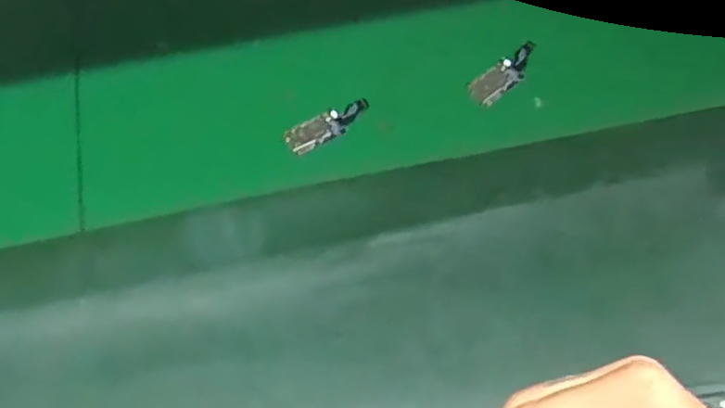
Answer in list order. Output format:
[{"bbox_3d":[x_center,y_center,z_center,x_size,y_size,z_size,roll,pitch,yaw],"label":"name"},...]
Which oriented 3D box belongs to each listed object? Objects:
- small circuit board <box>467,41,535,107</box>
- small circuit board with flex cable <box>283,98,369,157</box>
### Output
[{"bbox_3d":[0.098,-0.090,0.463,0.061,0.005,0.022,-40,66,-20],"label":"small circuit board"},{"bbox_3d":[-0.022,-0.052,0.447,0.060,0.004,0.020,-29,63,-15],"label":"small circuit board with flex cable"}]

